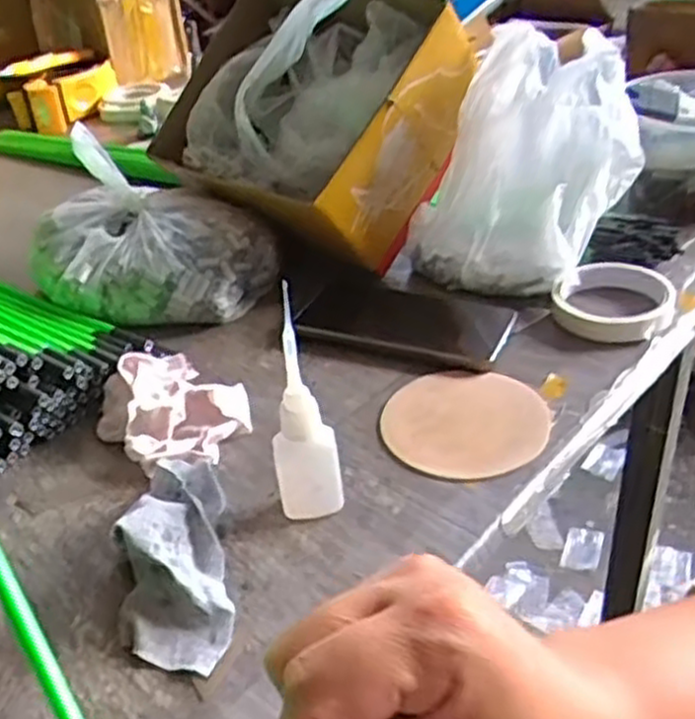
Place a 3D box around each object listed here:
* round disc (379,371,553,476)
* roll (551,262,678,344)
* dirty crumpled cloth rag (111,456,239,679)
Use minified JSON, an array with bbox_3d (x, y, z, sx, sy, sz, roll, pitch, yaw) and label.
[{"bbox_3d":[0.079,0.042,0.532,0.108,0.006,0.108,-4,35,3],"label":"round disc"},{"bbox_3d":[0.203,-0.045,0.607,0.088,0.028,0.086,3,36,13],"label":"roll"},{"bbox_3d":[-0.094,0.098,0.434,0.049,0.046,0.139,-10,35,-6],"label":"dirty crumpled cloth rag"}]

